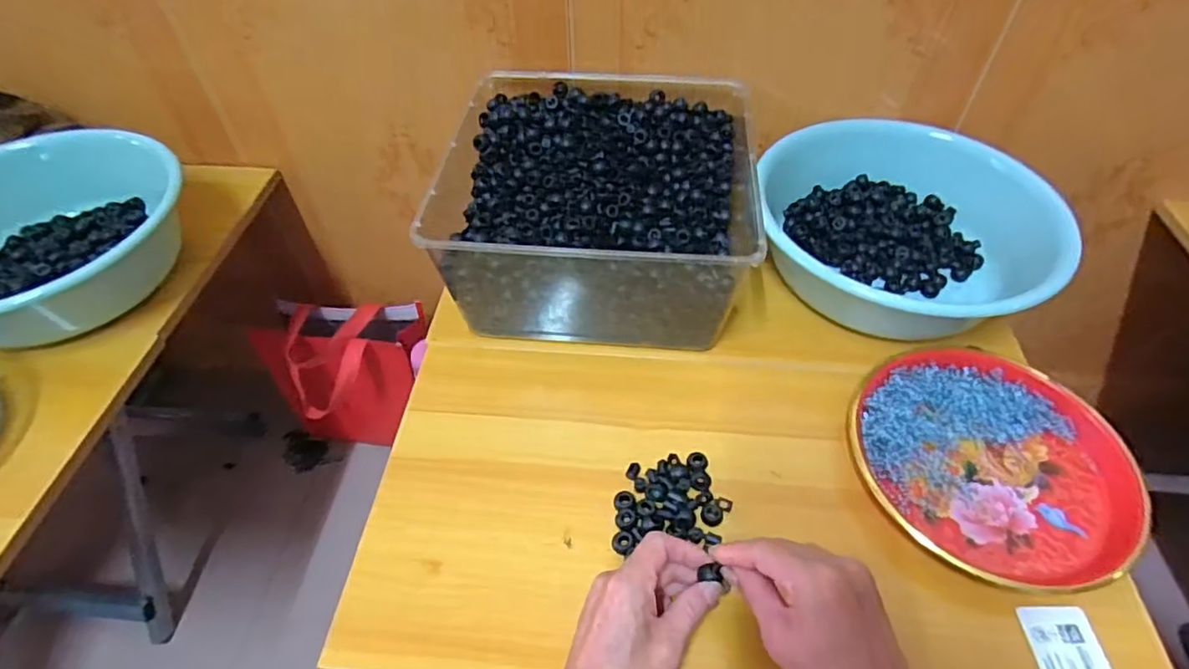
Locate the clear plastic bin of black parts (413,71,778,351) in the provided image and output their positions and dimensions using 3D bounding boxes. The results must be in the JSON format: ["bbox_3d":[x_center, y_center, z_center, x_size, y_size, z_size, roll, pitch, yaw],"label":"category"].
[{"bbox_3d":[0.005,-0.137,0.643,0.301,0.134,0.289,1,50,2],"label":"clear plastic bin of black parts"}]

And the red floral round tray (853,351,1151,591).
[{"bbox_3d":[0.333,0.103,0.516,0.196,0.031,0.217,-36,59,-26],"label":"red floral round tray"}]

